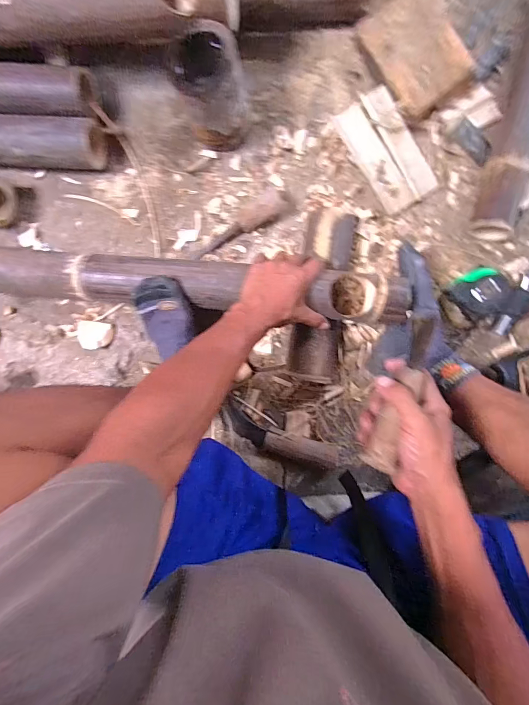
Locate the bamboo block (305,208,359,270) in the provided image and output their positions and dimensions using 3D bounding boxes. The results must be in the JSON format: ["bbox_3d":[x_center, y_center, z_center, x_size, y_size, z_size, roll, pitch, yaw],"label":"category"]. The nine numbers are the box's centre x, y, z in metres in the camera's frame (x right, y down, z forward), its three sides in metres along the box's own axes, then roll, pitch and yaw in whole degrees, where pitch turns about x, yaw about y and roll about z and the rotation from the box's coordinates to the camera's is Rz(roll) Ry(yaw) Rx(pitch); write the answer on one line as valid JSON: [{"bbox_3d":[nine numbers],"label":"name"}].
[{"bbox_3d":[0.110,-0.184,0.584,0.084,0.055,0.102,5,93,2],"label":"bamboo block"}]

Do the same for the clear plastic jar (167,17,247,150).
[{"bbox_3d":[-0.078,-0.386,0.537,0.097,0.149,0.086,-13,92,3],"label":"clear plastic jar"}]

